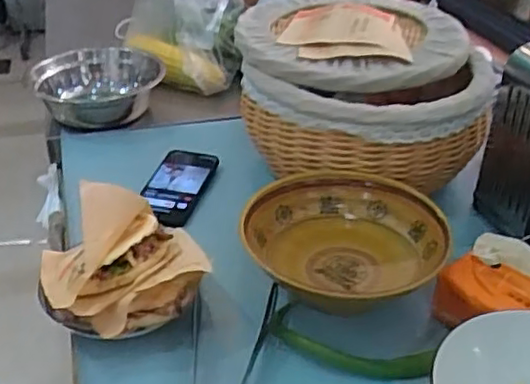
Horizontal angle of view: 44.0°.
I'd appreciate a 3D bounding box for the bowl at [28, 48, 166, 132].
[{"bbox_3d":[-0.264,-0.164,1.050,0.193,0.072,0.188,0,34,0],"label":"bowl"}]

